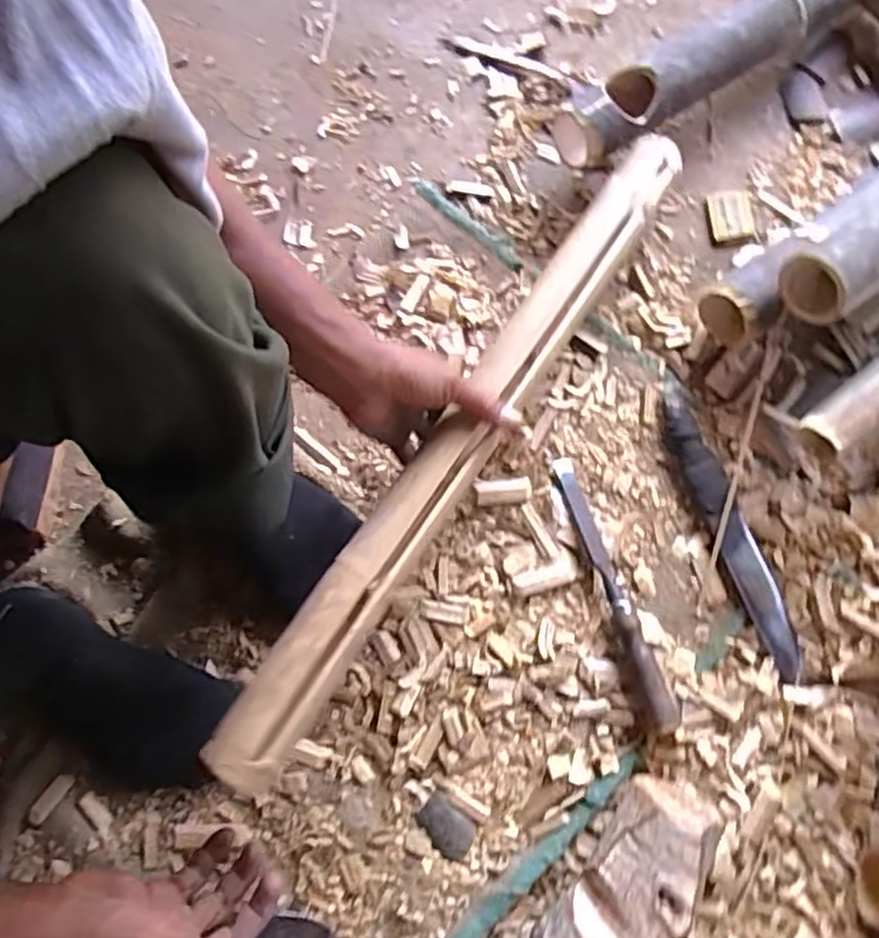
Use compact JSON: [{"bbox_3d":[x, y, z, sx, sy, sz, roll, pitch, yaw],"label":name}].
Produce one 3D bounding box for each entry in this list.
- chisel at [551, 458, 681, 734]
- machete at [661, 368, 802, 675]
[{"bbox_3d":[0.151,0.101,0.599,0.022,0.037,0.244,-16,74,-3],"label":"chisel"},{"bbox_3d":[0.262,0.045,0.620,0.037,0.019,0.284,-18,74,-3],"label":"machete"}]

